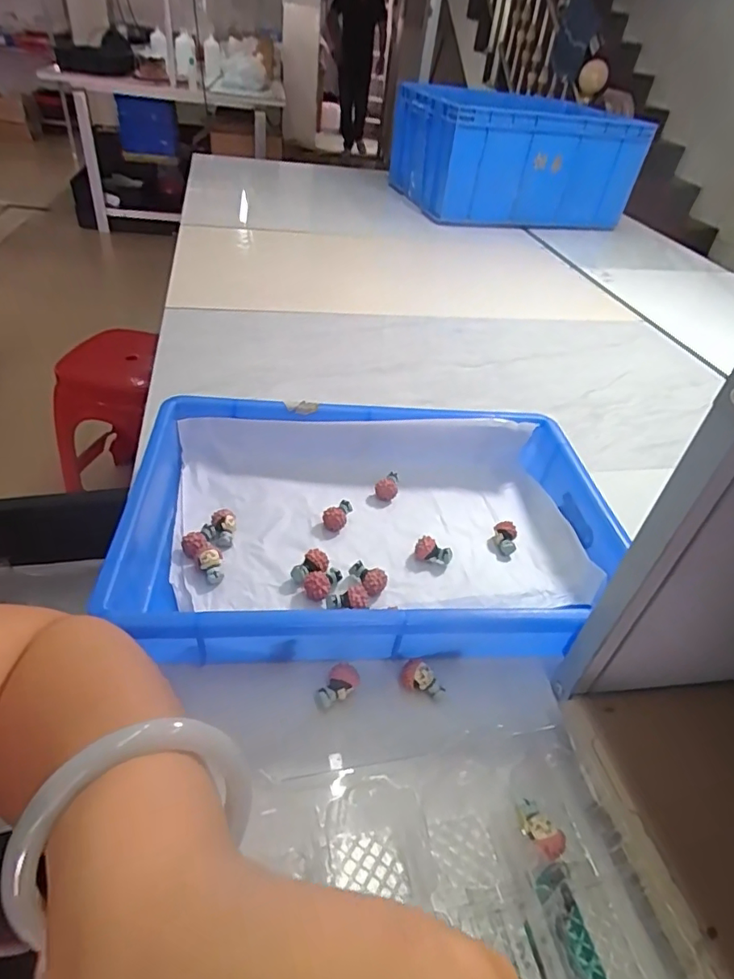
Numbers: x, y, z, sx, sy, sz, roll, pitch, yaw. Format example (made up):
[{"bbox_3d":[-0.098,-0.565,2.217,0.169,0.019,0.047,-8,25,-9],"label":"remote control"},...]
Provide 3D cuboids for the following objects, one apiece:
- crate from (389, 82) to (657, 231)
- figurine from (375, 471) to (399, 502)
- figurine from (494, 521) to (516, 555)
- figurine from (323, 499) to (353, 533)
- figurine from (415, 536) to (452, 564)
[{"bbox_3d":[0.358,-0.836,1.388,0.496,0.247,0.398,-9,43,-20],"label":"crate"},{"bbox_3d":[0.019,-0.004,0.496,0.020,0.021,0.025,11,40,3],"label":"figurine"},{"bbox_3d":[0.118,0.042,0.462,0.018,0.019,0.025,12,40,4],"label":"figurine"},{"bbox_3d":[-0.025,0.021,0.457,0.019,0.018,0.028,14,40,6],"label":"figurine"},{"bbox_3d":[0.054,0.050,0.435,0.029,0.016,0.013,20,41,14],"label":"figurine"}]

